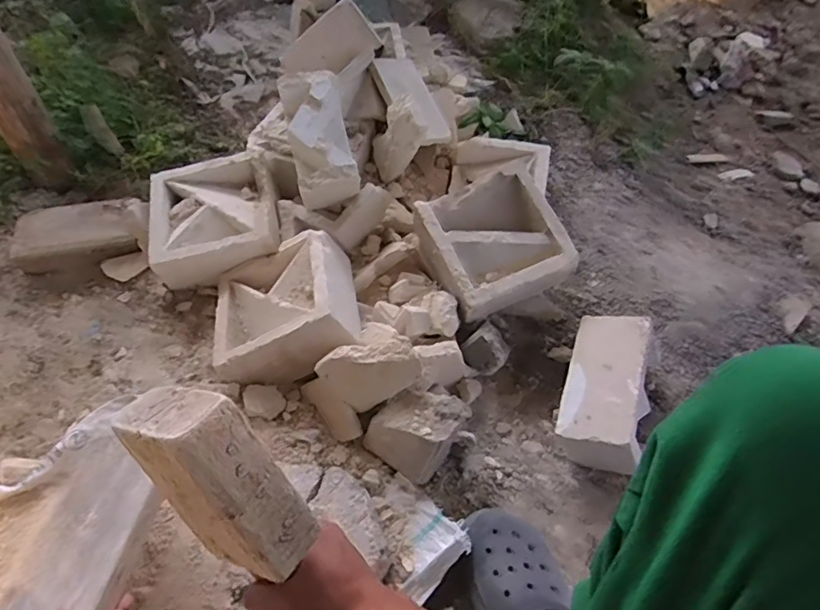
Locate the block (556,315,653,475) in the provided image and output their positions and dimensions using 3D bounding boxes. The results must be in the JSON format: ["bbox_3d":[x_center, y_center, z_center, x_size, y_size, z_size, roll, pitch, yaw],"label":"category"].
[{"bbox_3d":[0.291,0.129,0.787,0.103,0.098,0.216,3,57,33],"label":"block"}]

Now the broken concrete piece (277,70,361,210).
[{"bbox_3d":[-0.153,-0.277,0.914,0.097,0.107,0.215,-13,88,-10],"label":"broken concrete piece"}]

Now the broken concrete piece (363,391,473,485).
[{"bbox_3d":[0.009,0.172,0.751,0.105,0.085,0.107,34,61,19],"label":"broken concrete piece"}]

